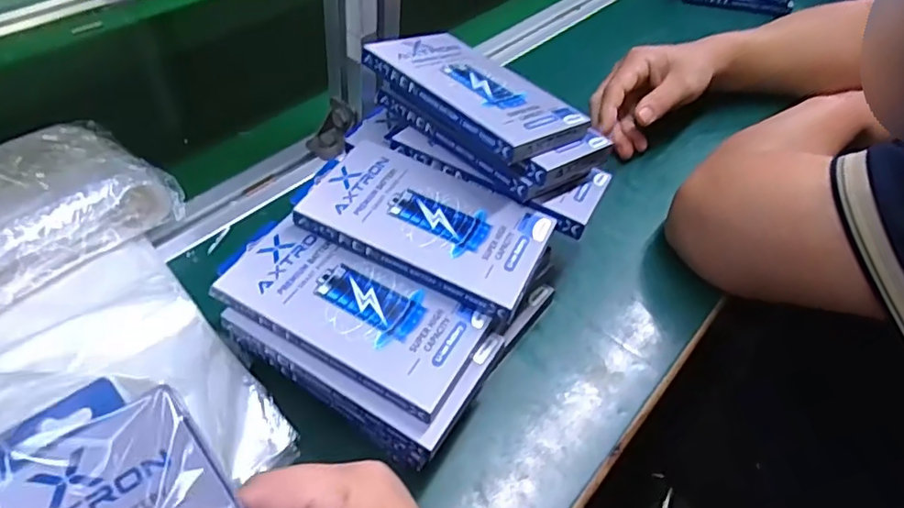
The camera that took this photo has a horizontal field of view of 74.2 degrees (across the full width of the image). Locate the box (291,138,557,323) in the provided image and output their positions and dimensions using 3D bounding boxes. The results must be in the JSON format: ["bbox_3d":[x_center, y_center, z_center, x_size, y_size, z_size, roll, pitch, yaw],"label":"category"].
[{"bbox_3d":[-0.014,-0.021,0.349,0.137,0.015,0.082,24,50,15],"label":"box"}]

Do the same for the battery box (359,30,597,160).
[{"bbox_3d":[0.010,-0.103,0.378,0.086,0.014,0.133,-26,55,-37],"label":"battery box"}]

